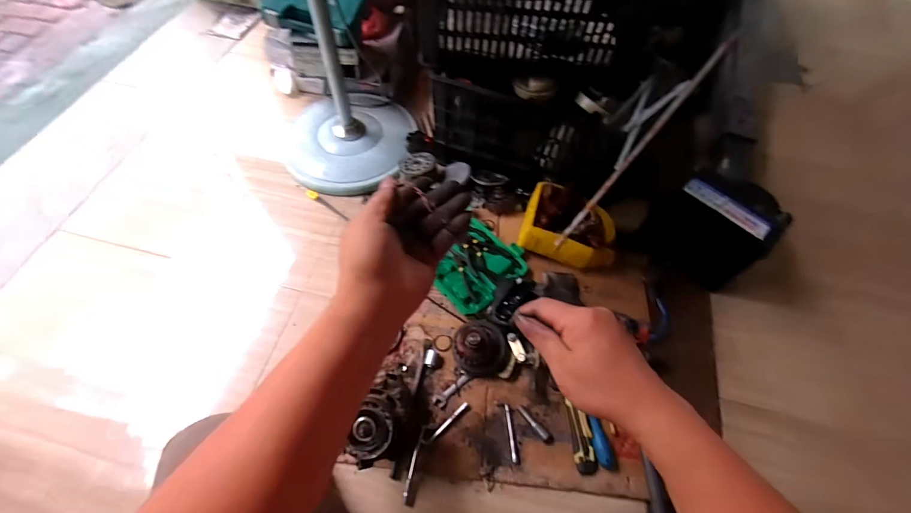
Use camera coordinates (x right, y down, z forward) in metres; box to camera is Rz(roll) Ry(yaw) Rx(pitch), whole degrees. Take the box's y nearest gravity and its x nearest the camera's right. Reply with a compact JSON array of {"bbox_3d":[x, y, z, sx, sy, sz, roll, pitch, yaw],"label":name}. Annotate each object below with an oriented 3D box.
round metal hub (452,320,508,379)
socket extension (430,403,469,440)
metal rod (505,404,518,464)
[{"bbox_3d":[0.047,0.188,0.793,0.106,0.092,0.098,1,60,-1],"label":"round metal hub"},{"bbox_3d":[-0.013,0.323,0.767,0.095,0.013,0.011,-37,68,-21],"label":"socket extension"},{"bbox_3d":[0.108,0.341,0.753,0.011,0.006,0.104,-3,60,-4],"label":"metal rod"}]

